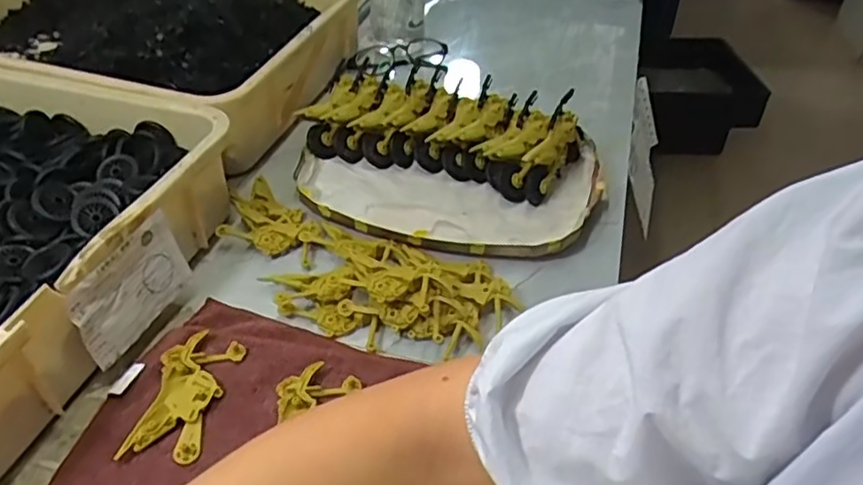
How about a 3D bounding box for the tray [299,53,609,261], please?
[{"bbox_3d":[0.014,-0.090,0.655,0.309,0.064,0.217,12,43,14],"label":"tray"}]

